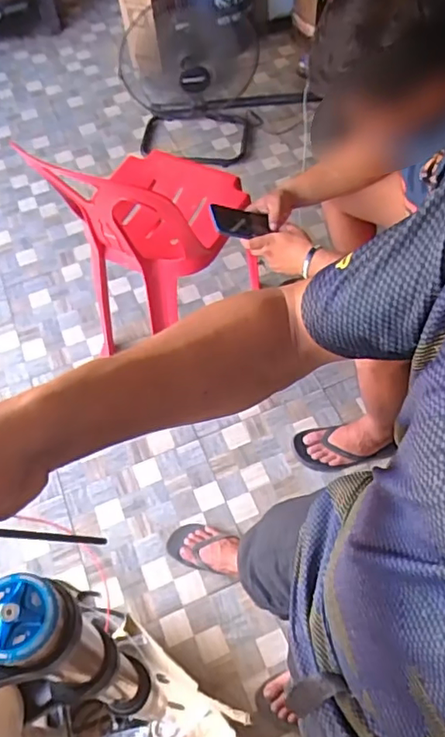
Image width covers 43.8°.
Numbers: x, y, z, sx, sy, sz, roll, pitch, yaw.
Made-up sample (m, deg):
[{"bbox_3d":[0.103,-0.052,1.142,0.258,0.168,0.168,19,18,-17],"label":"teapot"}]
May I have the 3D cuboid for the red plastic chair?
[{"bbox_3d":[-0.170,-0.368,1.475,0.385,0.756,0.468,21,63,14],"label":"red plastic chair"}]

